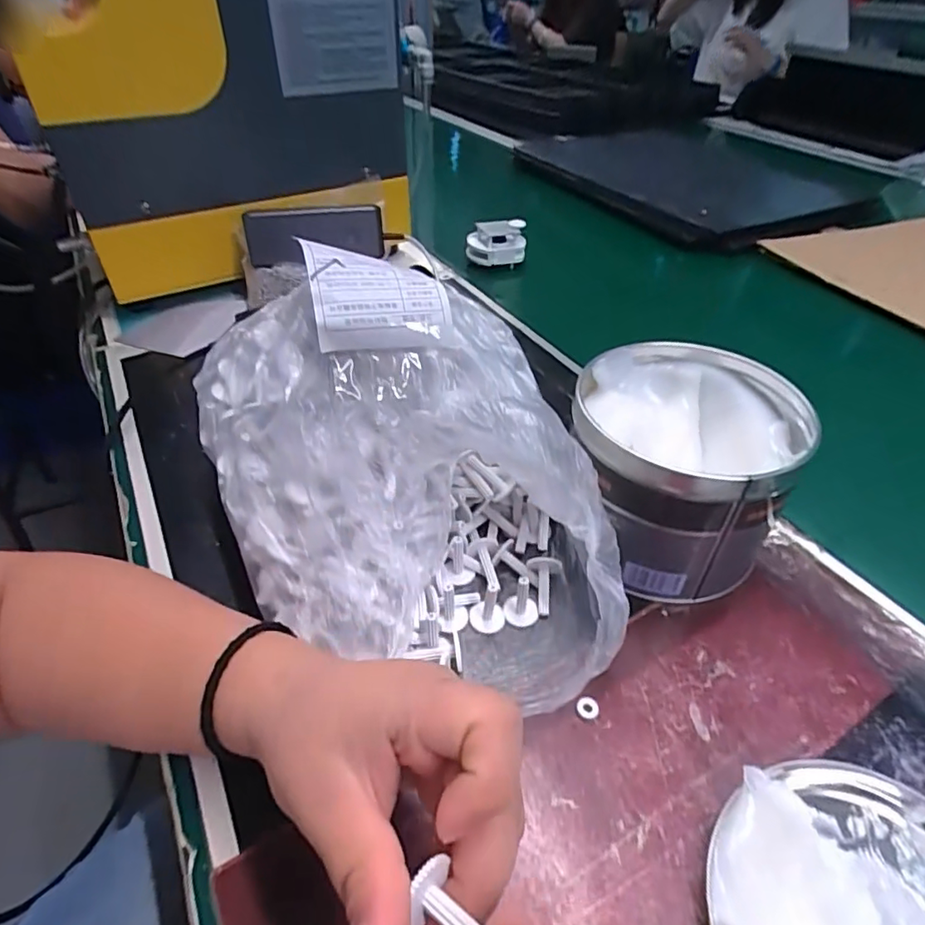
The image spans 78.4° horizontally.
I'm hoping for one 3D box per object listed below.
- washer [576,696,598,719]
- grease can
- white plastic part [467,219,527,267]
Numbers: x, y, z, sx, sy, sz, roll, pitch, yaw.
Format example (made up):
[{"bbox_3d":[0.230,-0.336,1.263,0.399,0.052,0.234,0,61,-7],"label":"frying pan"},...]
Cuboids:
[{"bbox_3d":[0.063,0.124,0.286,0.011,0.004,0.010,1,41,-1],"label":"washer"},{"bbox_3d":[0.127,0.004,0.347,0.121,0.101,0.123,1,41,-1],"label":"grease can"},{"bbox_3d":[0.040,-0.264,0.689,0.070,0.048,0.054,1,41,-1],"label":"white plastic part"}]

